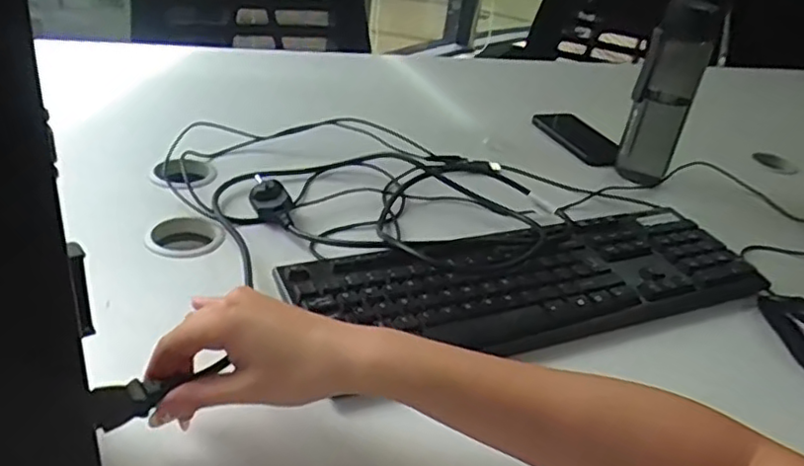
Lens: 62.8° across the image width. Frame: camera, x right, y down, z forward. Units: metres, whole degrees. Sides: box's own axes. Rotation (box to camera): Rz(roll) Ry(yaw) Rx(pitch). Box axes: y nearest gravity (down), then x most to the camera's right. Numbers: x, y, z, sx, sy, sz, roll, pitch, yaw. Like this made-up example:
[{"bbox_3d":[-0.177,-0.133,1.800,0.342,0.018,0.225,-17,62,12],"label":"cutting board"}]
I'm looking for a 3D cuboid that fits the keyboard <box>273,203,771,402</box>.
[{"bbox_3d":[0.119,0.030,0.582,0.426,0.026,0.153,-10,36,-25],"label":"keyboard"}]

